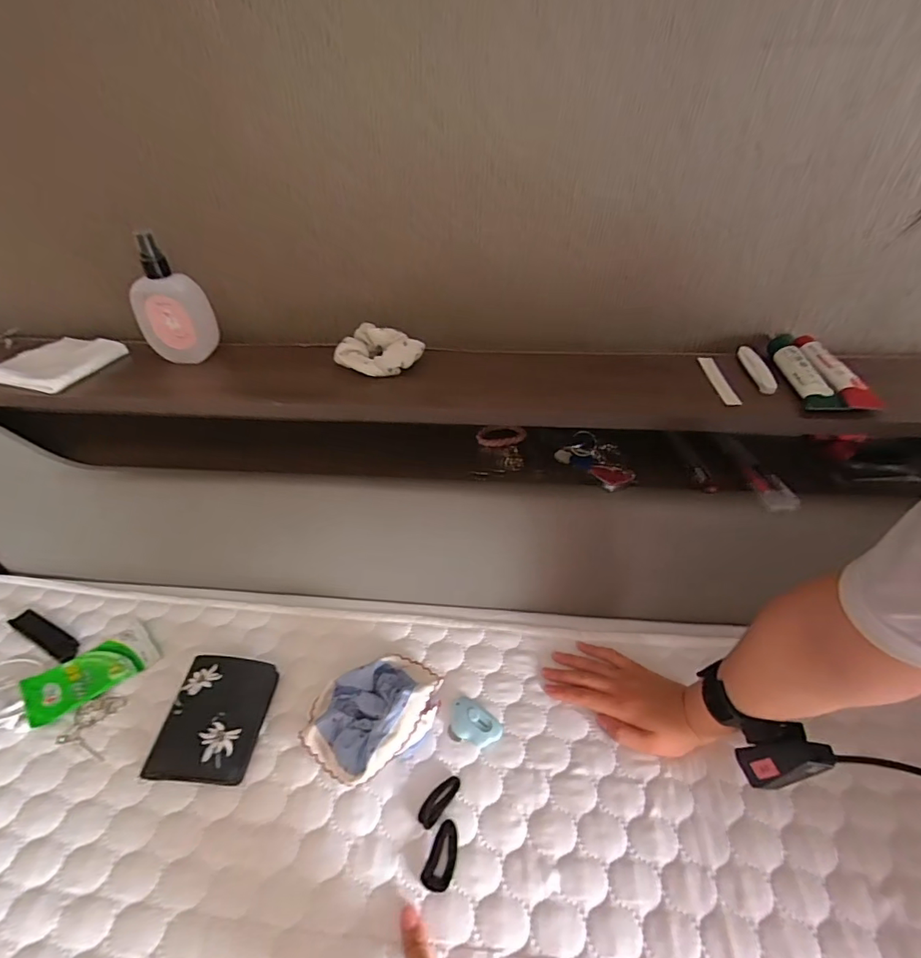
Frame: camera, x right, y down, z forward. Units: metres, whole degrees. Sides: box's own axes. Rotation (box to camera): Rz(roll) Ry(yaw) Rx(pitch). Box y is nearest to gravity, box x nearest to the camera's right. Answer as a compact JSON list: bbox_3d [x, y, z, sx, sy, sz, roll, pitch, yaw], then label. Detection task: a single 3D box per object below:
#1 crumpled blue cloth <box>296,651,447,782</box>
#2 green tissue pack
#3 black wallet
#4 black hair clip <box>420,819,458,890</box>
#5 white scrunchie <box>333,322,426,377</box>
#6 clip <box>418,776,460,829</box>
[{"bbox_3d":[-0.081,0.231,0.476,0.135,0.058,0.103,-23,46,-23],"label":"crumpled blue cloth"},{"bbox_3d":[-0.411,0.210,0.536,0.117,0.017,0.073,-33,50,-31],"label":"green tissue pack"},{"bbox_3d":[-0.246,0.239,0.484,0.093,0.036,0.112,3,41,4],"label":"black wallet"},{"bbox_3d":[-0.014,0.323,0.413,0.024,0.004,0.050,16,44,18],"label":"black hair clip"},{"bbox_3d":[-0.082,-0.133,0.497,0.083,0.028,0.062,15,43,18],"label":"white scrunchie"},{"bbox_3d":[-0.020,0.293,0.441,0.018,0.004,0.047,29,49,30],"label":"clip"}]

